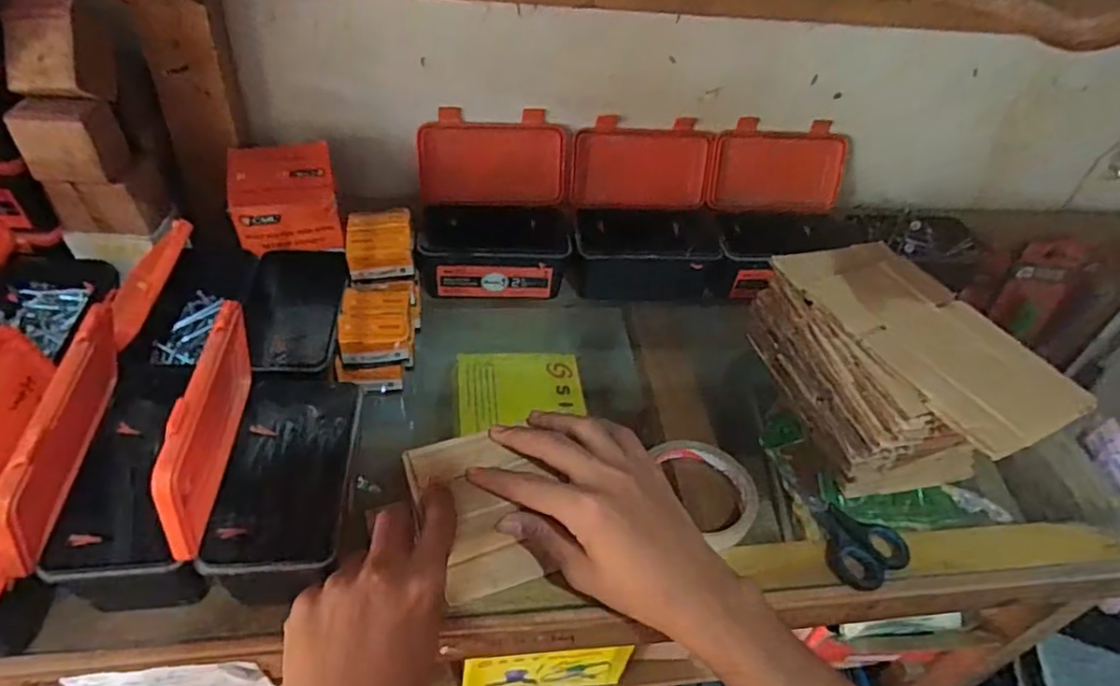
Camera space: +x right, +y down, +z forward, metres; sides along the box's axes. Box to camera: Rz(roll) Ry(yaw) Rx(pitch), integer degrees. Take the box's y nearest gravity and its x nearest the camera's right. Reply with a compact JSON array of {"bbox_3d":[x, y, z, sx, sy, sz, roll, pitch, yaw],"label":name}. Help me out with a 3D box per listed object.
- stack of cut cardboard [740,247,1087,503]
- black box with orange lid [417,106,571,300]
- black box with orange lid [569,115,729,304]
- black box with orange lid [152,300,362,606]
[{"bbox_3d":[0.268,0.025,0.524,0.134,0.111,0.216,-8,46,-16],"label":"stack of cut cardboard"},{"bbox_3d":[-0.064,-0.128,0.630,0.144,0.127,0.117,0,44,-8],"label":"black box with orange lid"},{"bbox_3d":[0.087,-0.124,0.655,0.150,0.135,0.119,-2,45,-10],"label":"black box with orange lid"},{"bbox_3d":[-0.175,0.055,0.402,0.084,0.120,0.154,-3,45,-11],"label":"black box with orange lid"}]

